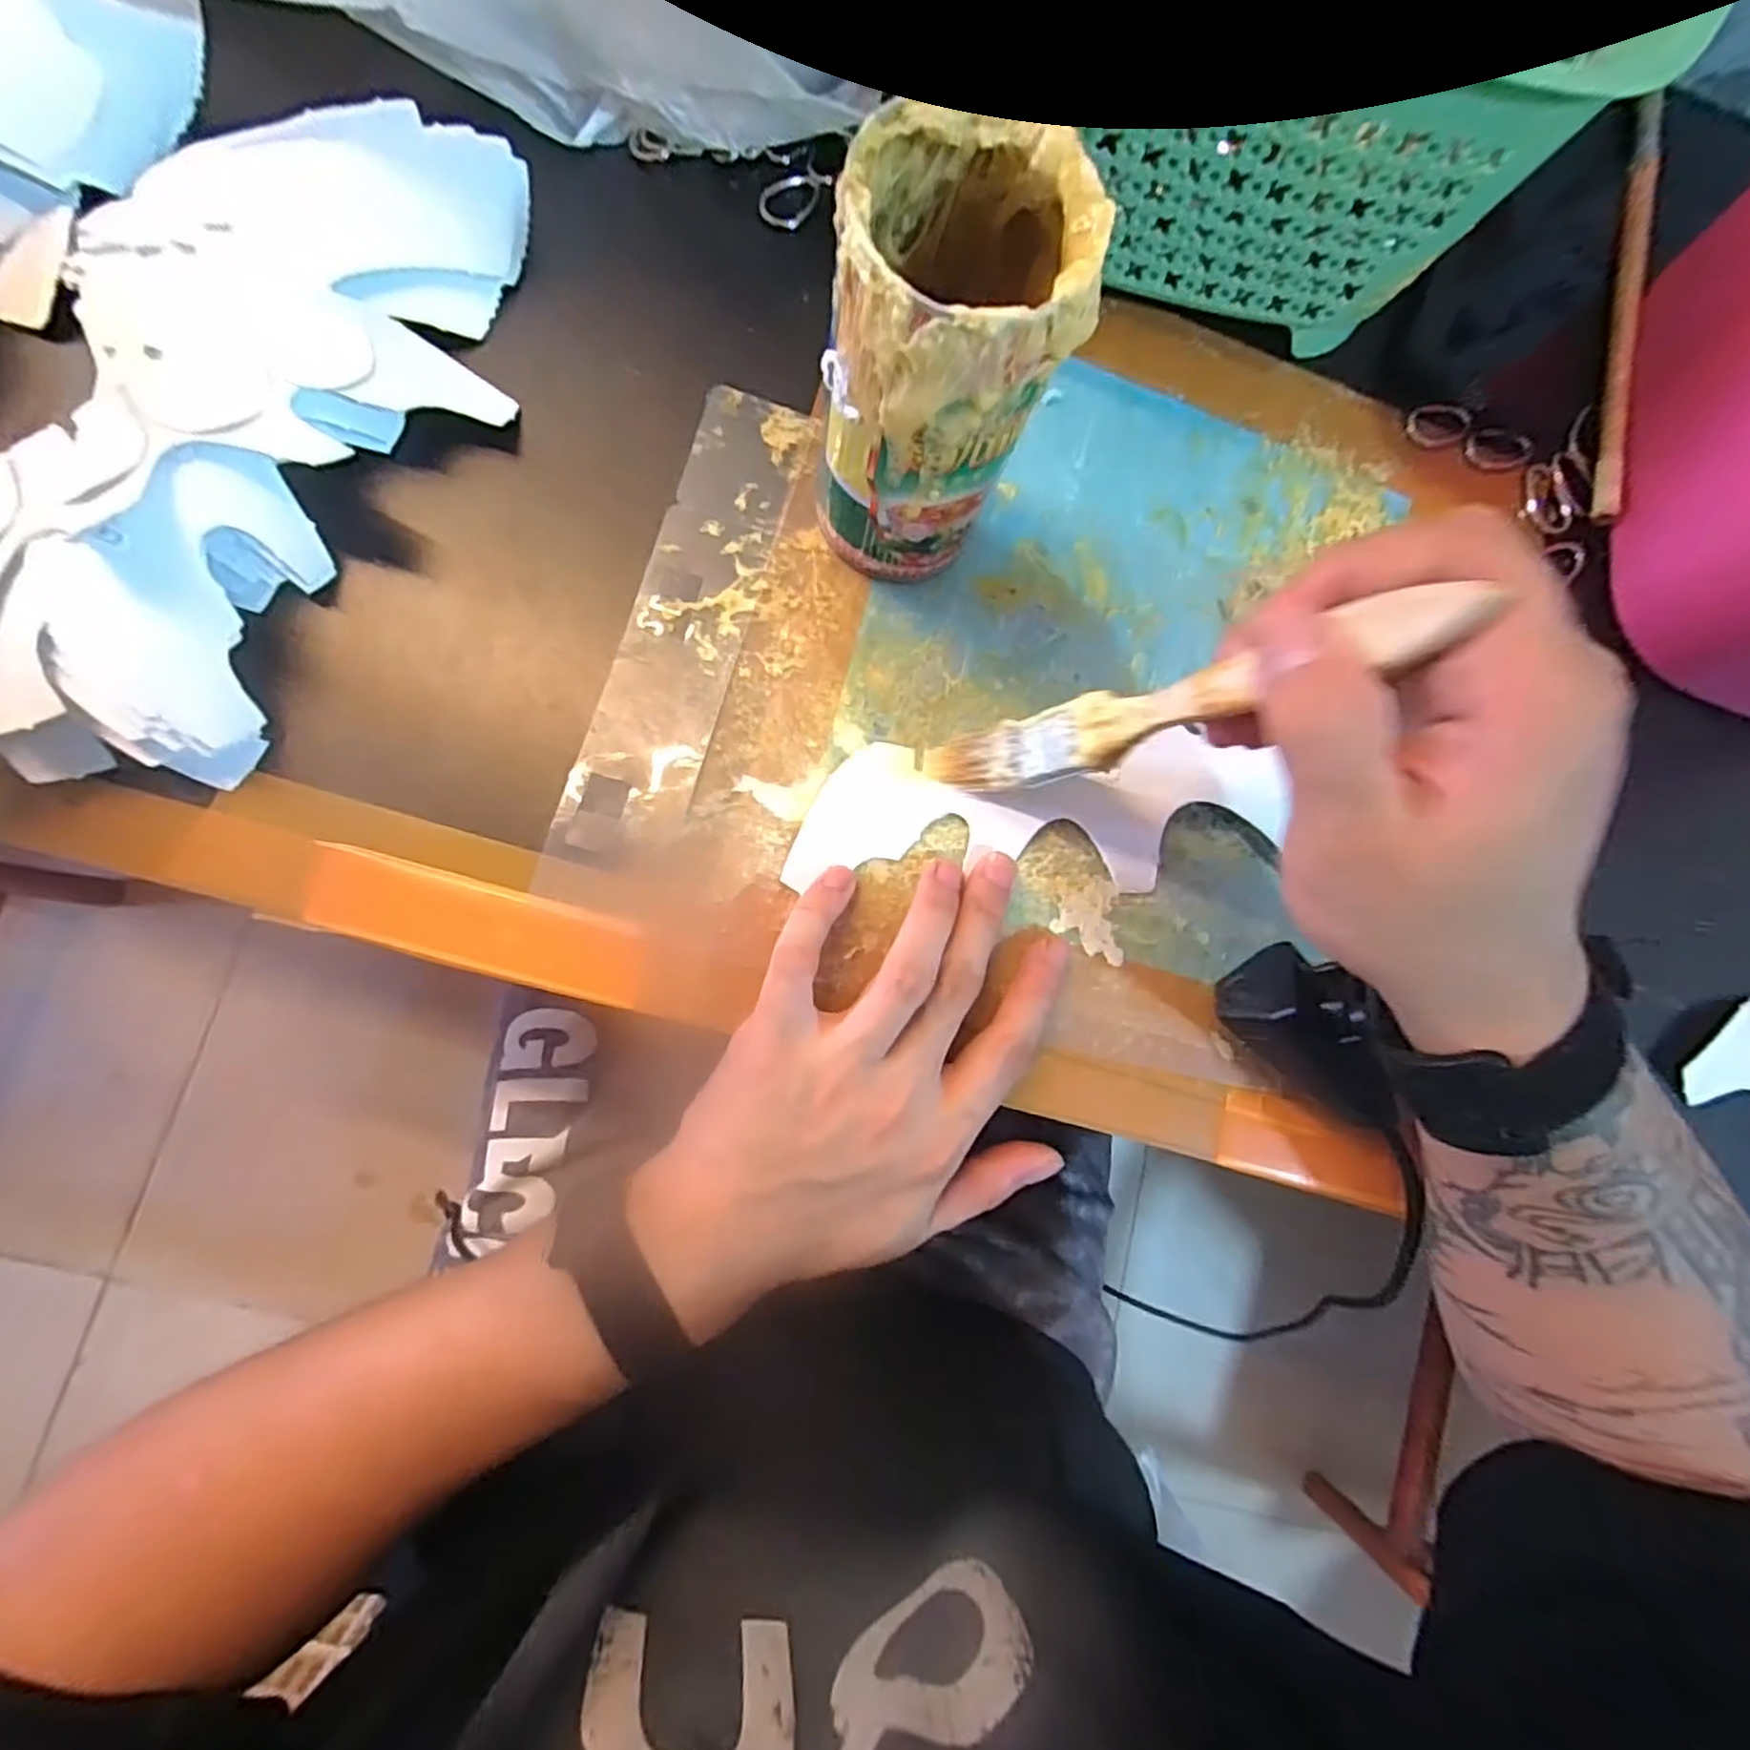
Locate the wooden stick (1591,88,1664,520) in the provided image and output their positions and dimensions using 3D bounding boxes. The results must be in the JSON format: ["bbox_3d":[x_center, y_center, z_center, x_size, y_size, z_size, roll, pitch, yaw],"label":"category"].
[{"bbox_3d":[0.363,-0.276,0.354,0.011,0.013,0.237,16,80,-5],"label":"wooden stick"}]

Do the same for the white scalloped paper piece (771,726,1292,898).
[{"bbox_3d":[0.062,-0.024,0.286,0.186,0.007,0.057,-3,83,-4],"label":"white scalloped paper piece"}]

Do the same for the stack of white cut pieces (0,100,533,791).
[{"bbox_3d":[-0.222,-0.158,0.255,0.145,0.038,0.272,16,80,-5],"label":"stack of white cut pieces"}]

